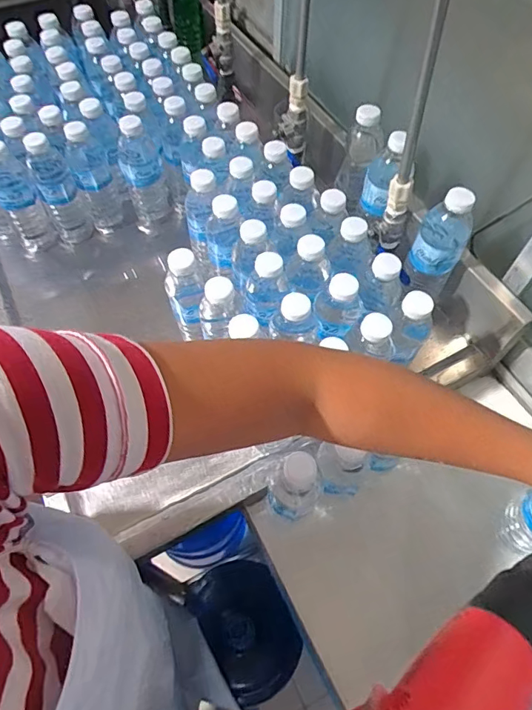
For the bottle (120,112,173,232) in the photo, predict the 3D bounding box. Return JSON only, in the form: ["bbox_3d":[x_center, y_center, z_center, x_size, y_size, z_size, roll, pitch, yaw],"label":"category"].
[{"bbox_3d":[-0.195,-0.289,0.739,0.064,0.177,0.066,-13,60,-10],"label":"bottle"}]

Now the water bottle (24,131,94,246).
[{"bbox_3d":[-0.322,-0.256,0.711,0.051,0.174,0.055,-30,64,-18],"label":"water bottle"}]

